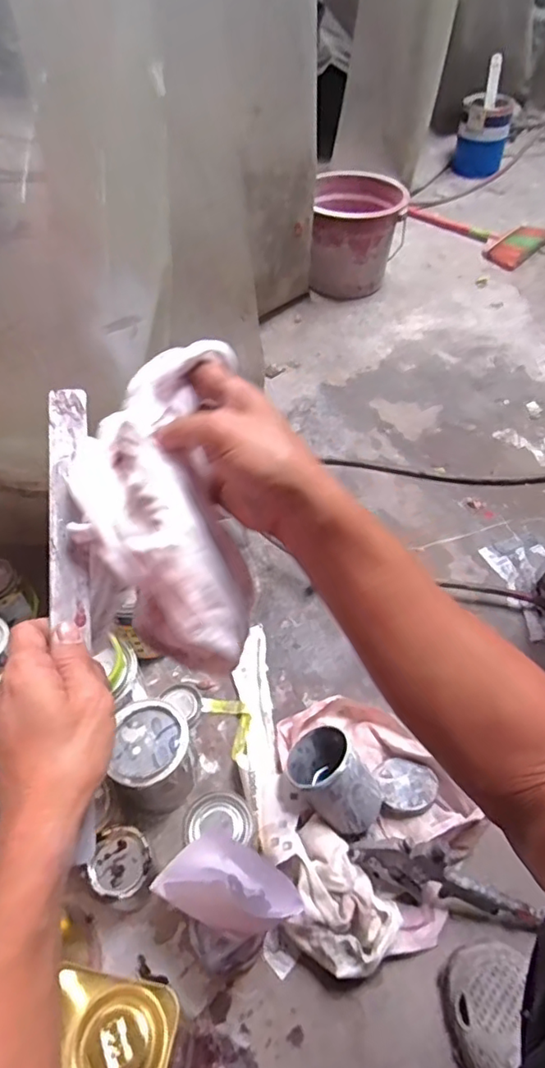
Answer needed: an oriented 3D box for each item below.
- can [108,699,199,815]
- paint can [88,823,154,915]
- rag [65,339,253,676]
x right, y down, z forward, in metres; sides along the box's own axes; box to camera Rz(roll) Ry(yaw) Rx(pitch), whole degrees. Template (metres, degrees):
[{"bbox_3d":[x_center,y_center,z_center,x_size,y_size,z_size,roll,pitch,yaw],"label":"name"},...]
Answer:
[{"bbox_3d":[-0.142,0.274,0.704,0.098,0.116,0.102,-4,50,-1],"label":"can"},{"bbox_3d":[-0.167,0.377,0.648,0.069,0.073,0.074,-19,52,-13],"label":"paint can"},{"bbox_3d":[-0.076,-0.016,0.377,0.107,0.120,0.177,-8,50,-4],"label":"rag"}]

